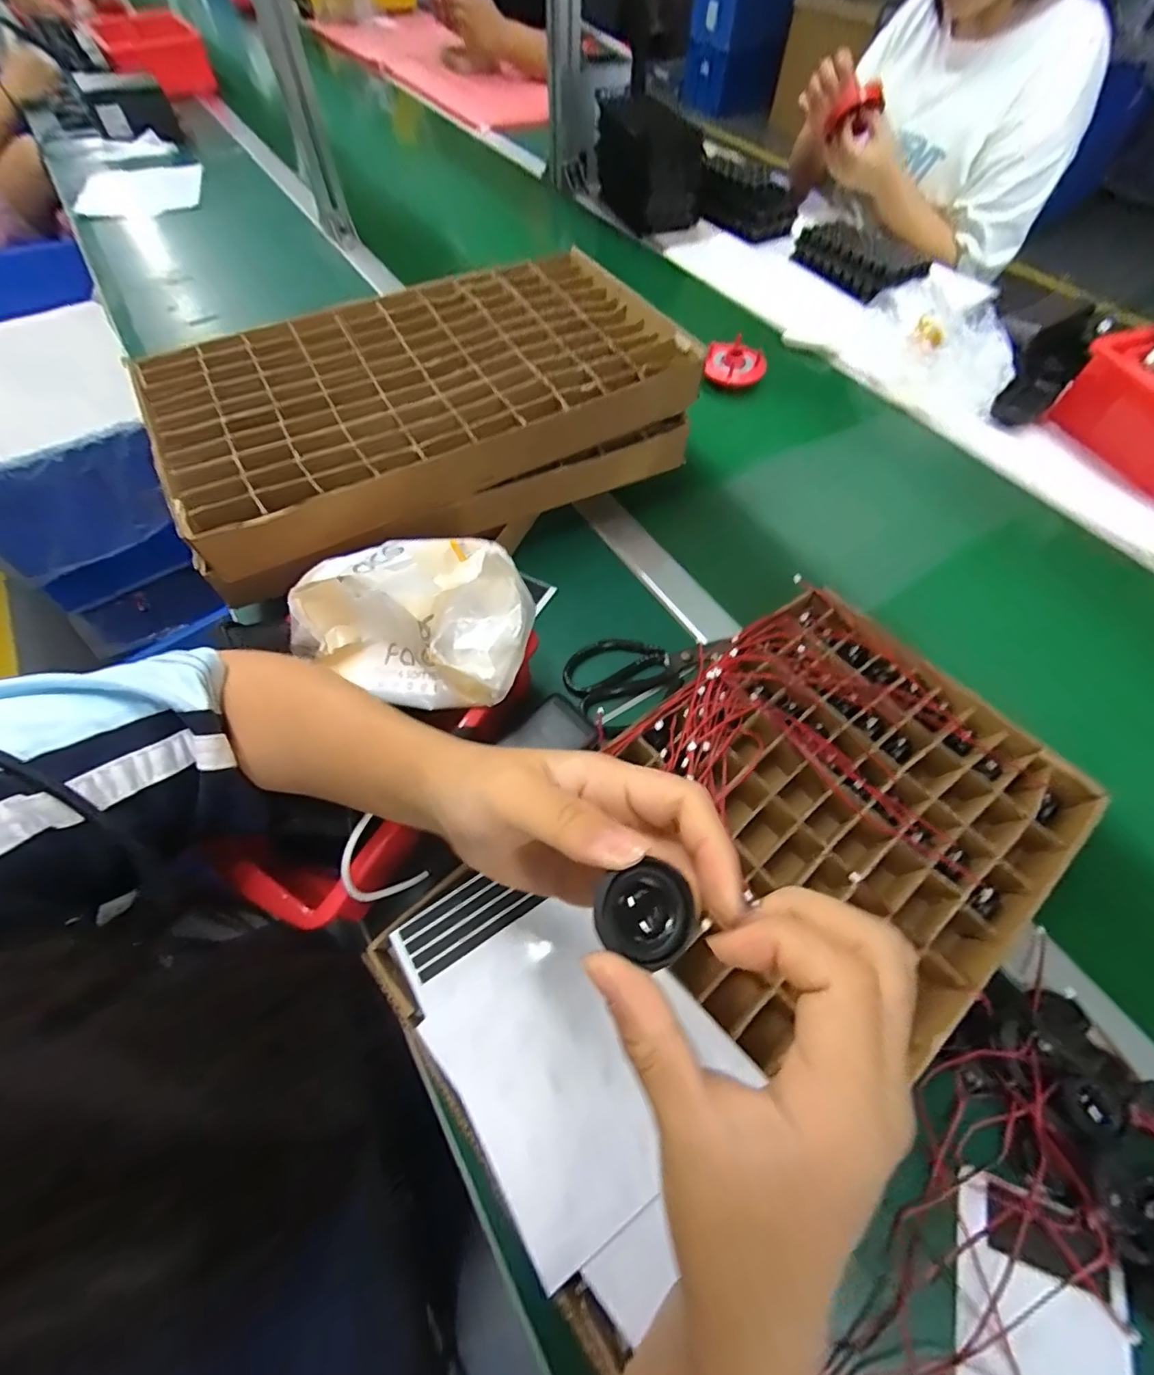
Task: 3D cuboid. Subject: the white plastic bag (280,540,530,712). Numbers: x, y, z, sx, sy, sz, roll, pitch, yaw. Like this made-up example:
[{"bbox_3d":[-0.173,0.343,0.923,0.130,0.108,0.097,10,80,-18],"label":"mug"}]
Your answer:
[{"bbox_3d":[-0.119,-0.048,0.364,0.168,0.092,0.082,10,60,5],"label":"white plastic bag"}]

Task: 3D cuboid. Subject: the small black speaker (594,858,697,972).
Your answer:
[{"bbox_3d":[0.021,0.068,0.158,0.030,0.012,0.026,-25,63,-15],"label":"small black speaker"}]

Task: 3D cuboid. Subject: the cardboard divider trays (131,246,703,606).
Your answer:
[{"bbox_3d":[-0.128,-0.259,0.492,0.447,0.089,0.250,-26,63,-15],"label":"cardboard divider trays"}]

